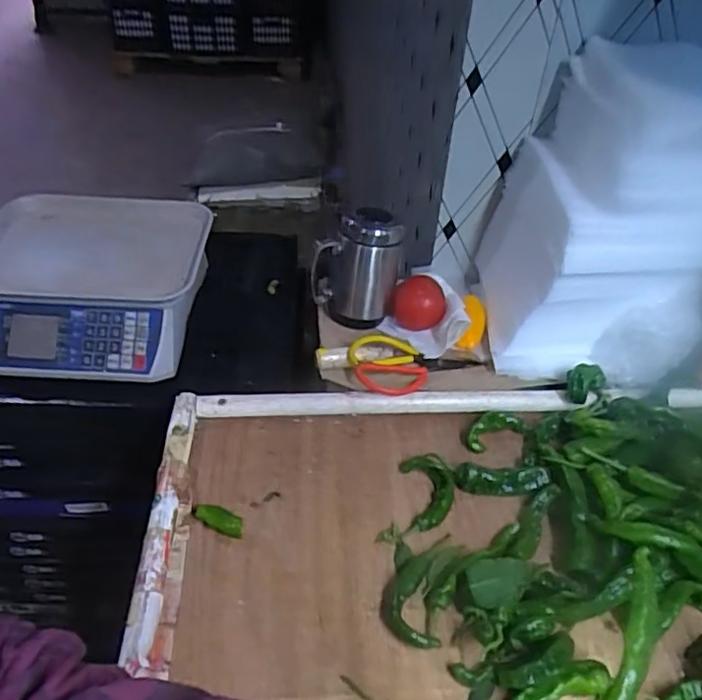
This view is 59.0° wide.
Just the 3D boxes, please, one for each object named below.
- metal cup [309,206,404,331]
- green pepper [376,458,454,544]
[{"bbox_3d":[0.007,-0.107,0.805,0.092,0.137,0.092,2,42,-2],"label":"metal cup"},{"bbox_3d":[0.070,0.152,0.625,0.060,0.018,0.100,13,43,9],"label":"green pepper"}]

